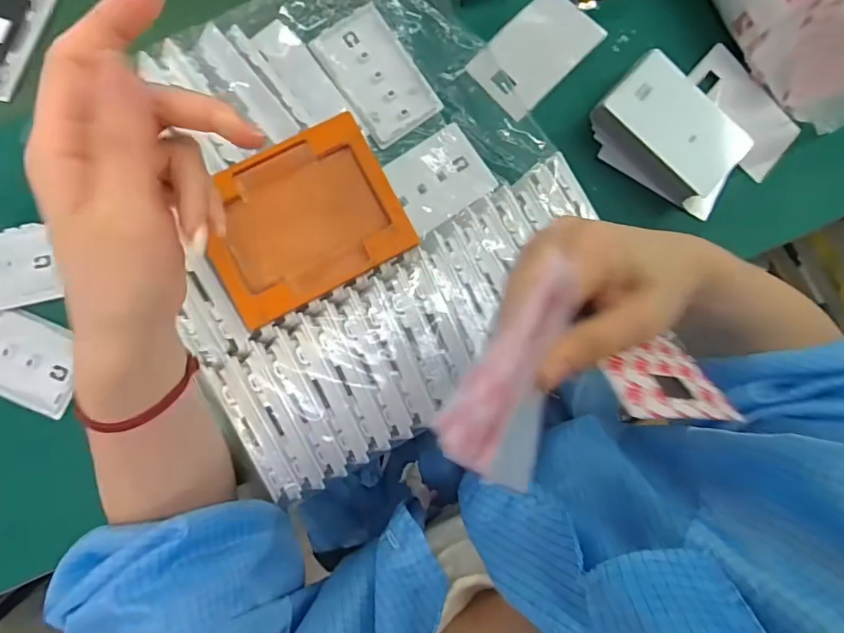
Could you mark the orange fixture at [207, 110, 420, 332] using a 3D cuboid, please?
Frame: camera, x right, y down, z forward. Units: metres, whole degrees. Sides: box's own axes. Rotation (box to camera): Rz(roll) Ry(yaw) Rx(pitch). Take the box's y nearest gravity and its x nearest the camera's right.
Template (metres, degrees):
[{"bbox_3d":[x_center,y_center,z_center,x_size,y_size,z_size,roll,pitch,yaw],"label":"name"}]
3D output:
[{"bbox_3d":[-0.084,-0.068,0.349,0.131,0.009,0.105,-28,87,-6],"label":"orange fixture"}]

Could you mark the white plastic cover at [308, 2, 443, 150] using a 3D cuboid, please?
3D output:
[{"bbox_3d":[-0.039,-0.204,0.424,0.064,0.015,0.106,-35,88,-6],"label":"white plastic cover"}]

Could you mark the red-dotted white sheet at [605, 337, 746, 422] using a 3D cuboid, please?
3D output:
[{"bbox_3d":[0.104,0.026,0.219,0.060,0.047,0.004,5,129,-23],"label":"red-dotted white sheet"}]

